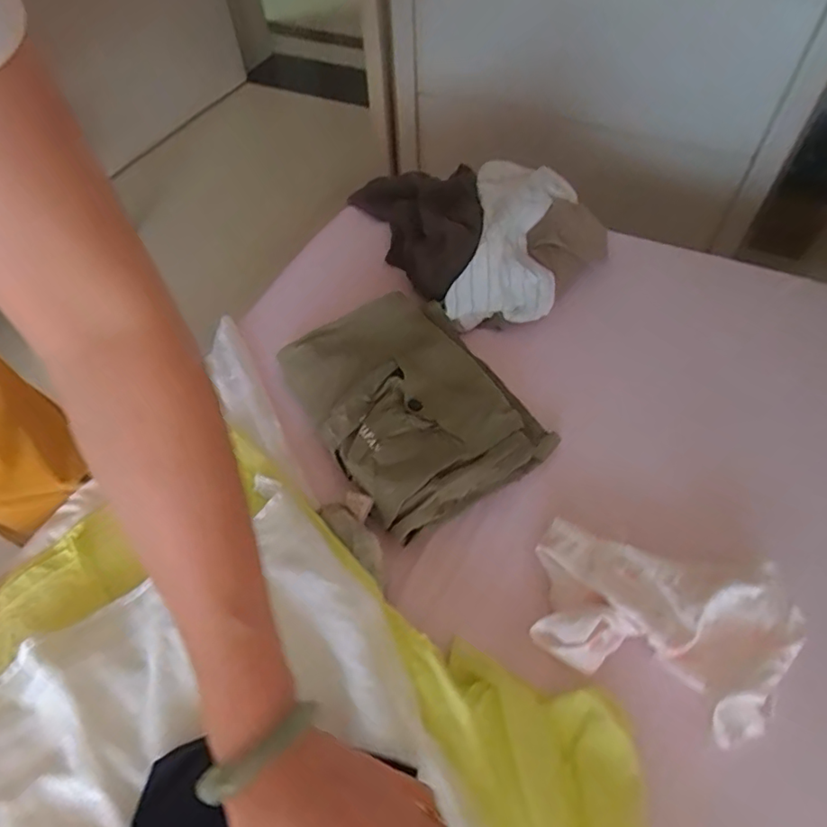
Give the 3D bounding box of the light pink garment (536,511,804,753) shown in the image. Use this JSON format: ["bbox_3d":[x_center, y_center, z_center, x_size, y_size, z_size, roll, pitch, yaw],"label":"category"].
[{"bbox_3d":[0.205,0.175,0.480,0.205,0.035,0.144,13,55,12],"label":"light pink garment"}]

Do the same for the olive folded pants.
[{"bbox_3d":[-0.006,-0.019,0.627,0.207,0.039,0.280,-29,57,-18],"label":"olive folded pants"}]

